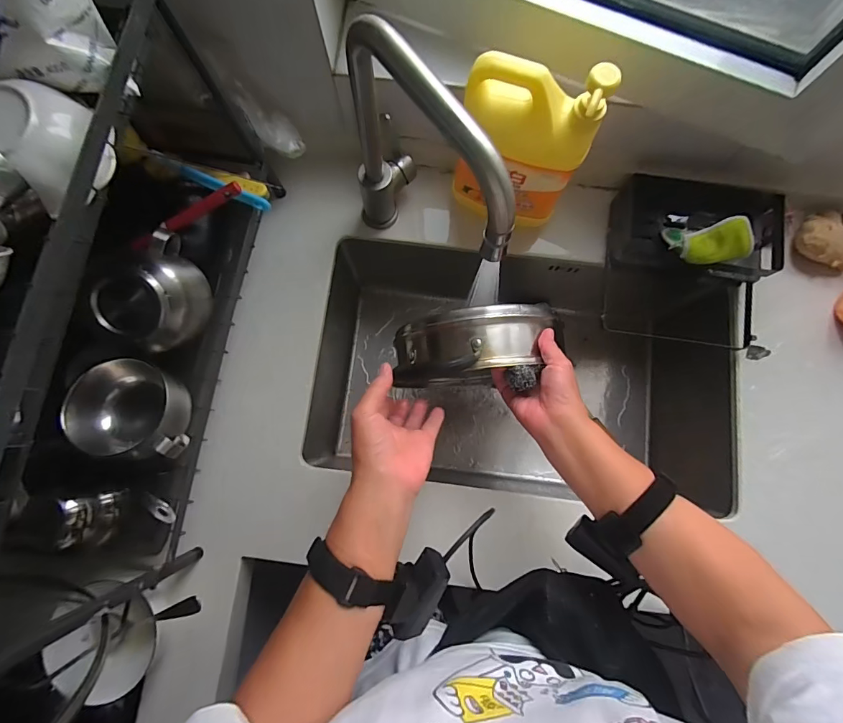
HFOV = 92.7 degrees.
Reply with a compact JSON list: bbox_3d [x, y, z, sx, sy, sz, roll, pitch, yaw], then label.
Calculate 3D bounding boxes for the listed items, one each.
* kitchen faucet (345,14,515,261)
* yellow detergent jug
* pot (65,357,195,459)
[{"bbox_3d":[-0.010,-0.196,0.443,0.075,0.313,0.263,-26,82,-5],"label":"kitchen faucet"},{"bbox_3d":[0.114,-0.245,0.467,0.140,0.203,0.059,15,80,1],"label":"yellow detergent jug"},{"bbox_3d":[-0.329,0.056,0.455,0.110,0.073,0.100,-4,80,-2],"label":"pot"}]

